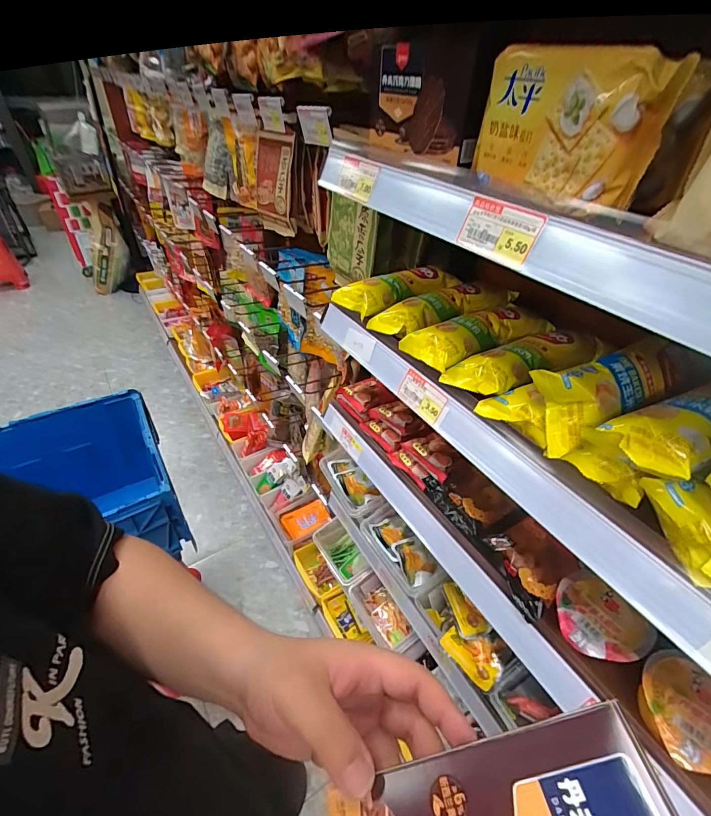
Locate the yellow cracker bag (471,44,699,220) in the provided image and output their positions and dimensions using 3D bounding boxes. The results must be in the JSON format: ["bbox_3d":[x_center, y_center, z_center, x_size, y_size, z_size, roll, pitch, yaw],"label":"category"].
[{"bbox_3d":[0.151,-0.209,0.303,0.041,0.092,0.140,-13,43,-16],"label":"yellow cracker bag"}]

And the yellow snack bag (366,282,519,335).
[{"bbox_3d":[0.128,-0.143,0.556,0.214,0.039,0.062,-19,45,-22],"label":"yellow snack bag"}]

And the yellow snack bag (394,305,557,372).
[{"bbox_3d":[0.159,-0.101,0.506,0.191,0.035,0.075,-21,46,-24],"label":"yellow snack bag"}]

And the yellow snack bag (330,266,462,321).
[{"bbox_3d":[0.073,-0.172,0.588,0.189,0.036,0.091,-15,44,-18],"label":"yellow snack bag"}]

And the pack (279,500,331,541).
[{"bbox_3d":[-0.167,0.373,1.352,0.146,0.033,0.119,-18,45,-21],"label":"pack"}]

